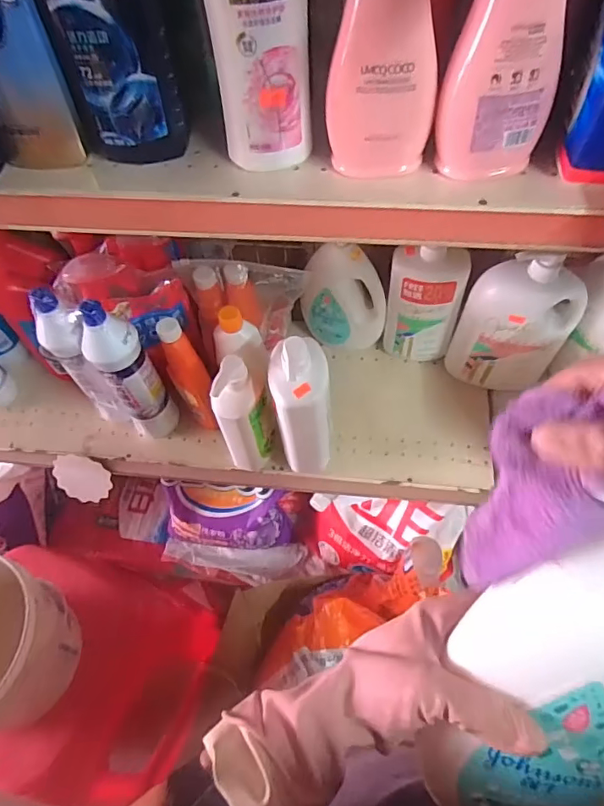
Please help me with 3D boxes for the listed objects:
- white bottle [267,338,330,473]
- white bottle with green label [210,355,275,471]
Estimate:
[{"bbox_3d":[0.000,0.009,0.672,0.071,0.229,0.076,-4,57,1],"label":"white bottle"},{"bbox_3d":[-0.079,0.025,0.697,0.051,0.208,0.061,23,61,17],"label":"white bottle with green label"}]

